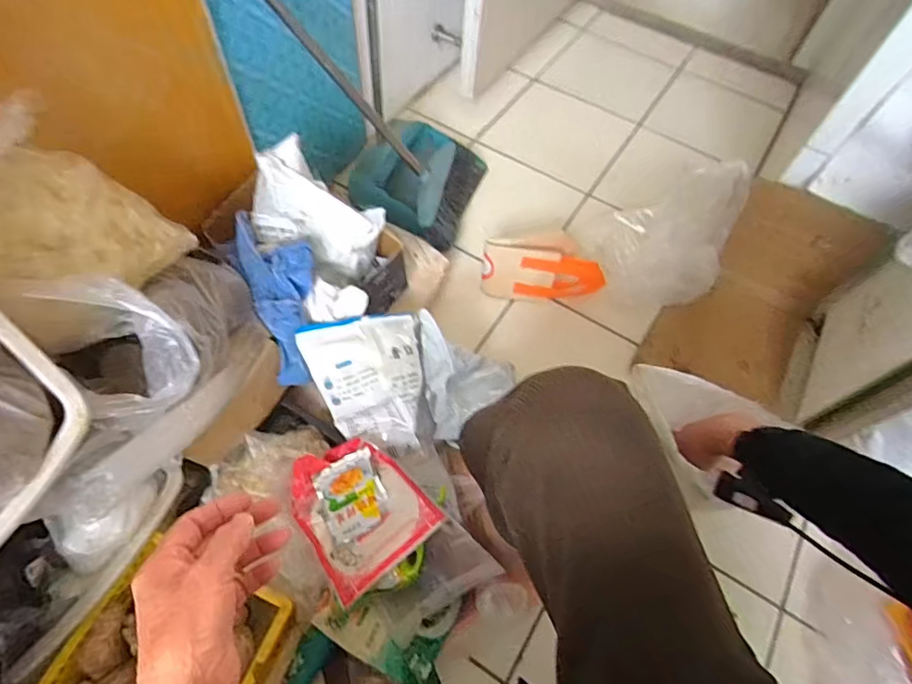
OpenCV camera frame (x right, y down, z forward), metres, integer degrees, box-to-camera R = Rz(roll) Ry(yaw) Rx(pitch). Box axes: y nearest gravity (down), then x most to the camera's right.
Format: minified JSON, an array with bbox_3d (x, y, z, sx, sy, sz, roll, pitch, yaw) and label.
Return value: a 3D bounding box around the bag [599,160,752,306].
[{"bbox_3d":[0.381,-0.204,0.942,0.200,0.212,0.166,21,61,8],"label":"bag"}]

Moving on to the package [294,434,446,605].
[{"bbox_3d":[-0.138,0.221,0.724,0.156,0.028,0.212,-37,50,-13],"label":"package"}]

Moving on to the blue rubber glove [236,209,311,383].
[{"bbox_3d":[-0.258,-0.077,0.782,0.103,0.084,0.278,-15,84,-13],"label":"blue rubber glove"}]

